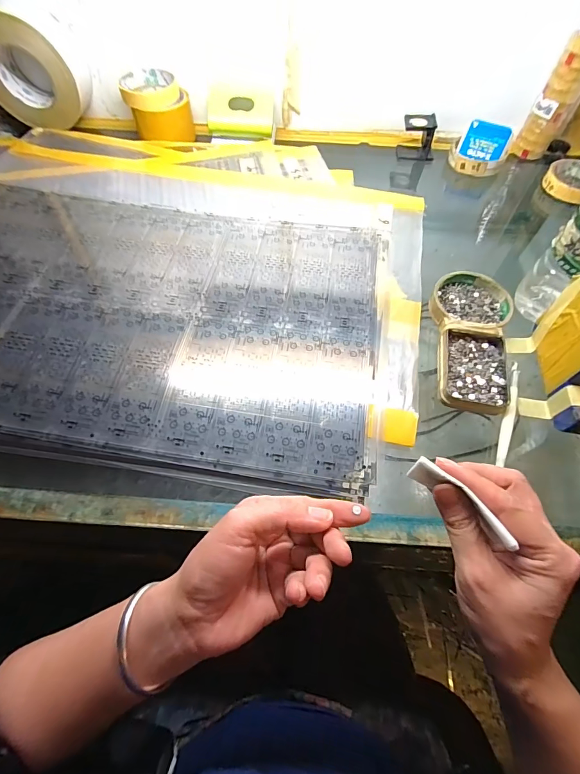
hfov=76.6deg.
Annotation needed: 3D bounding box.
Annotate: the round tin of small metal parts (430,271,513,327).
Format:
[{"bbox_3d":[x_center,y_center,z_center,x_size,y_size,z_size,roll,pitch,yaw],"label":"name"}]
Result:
[{"bbox_3d":[0.197,-0.091,0.401,0.079,0.014,0.084,1,60,-2],"label":"round tin of small metal parts"}]

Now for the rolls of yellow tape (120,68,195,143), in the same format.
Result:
[{"bbox_3d":[-0.200,-0.432,0.561,0.092,0.059,0.092,-9,61,-7],"label":"rolls of yellow tape"}]

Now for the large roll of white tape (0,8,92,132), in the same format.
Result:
[{"bbox_3d":[-0.378,-0.462,0.538,0.134,0.119,0.071,9,60,3],"label":"large roll of white tape"}]

